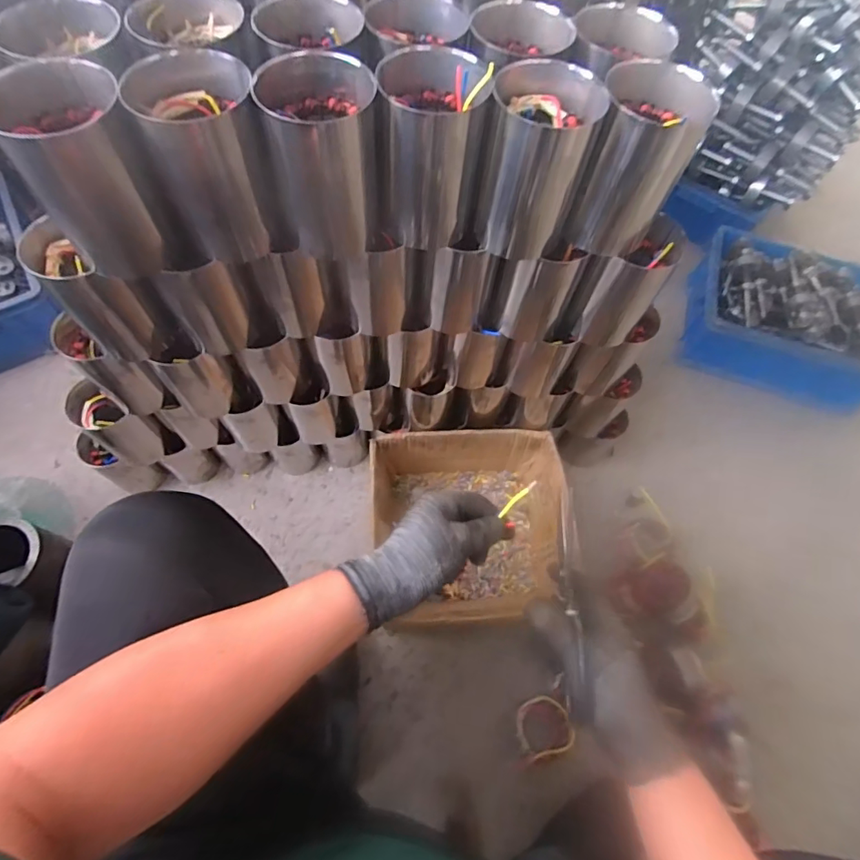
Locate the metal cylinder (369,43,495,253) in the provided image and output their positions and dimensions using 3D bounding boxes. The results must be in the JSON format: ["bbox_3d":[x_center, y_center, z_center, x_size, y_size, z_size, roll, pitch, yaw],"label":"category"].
[{"bbox_3d":[-0.001,-0.249,0.441,0.088,0.148,0.079,12,63,2],"label":"metal cylinder"}]

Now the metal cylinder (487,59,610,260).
[{"bbox_3d":[0.096,-0.244,0.450,0.085,0.146,0.081,19,64,6],"label":"metal cylinder"}]

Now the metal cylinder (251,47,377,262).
[{"bbox_3d":[-0.094,-0.239,0.436,0.088,0.146,0.078,-7,64,-7],"label":"metal cylinder"}]

